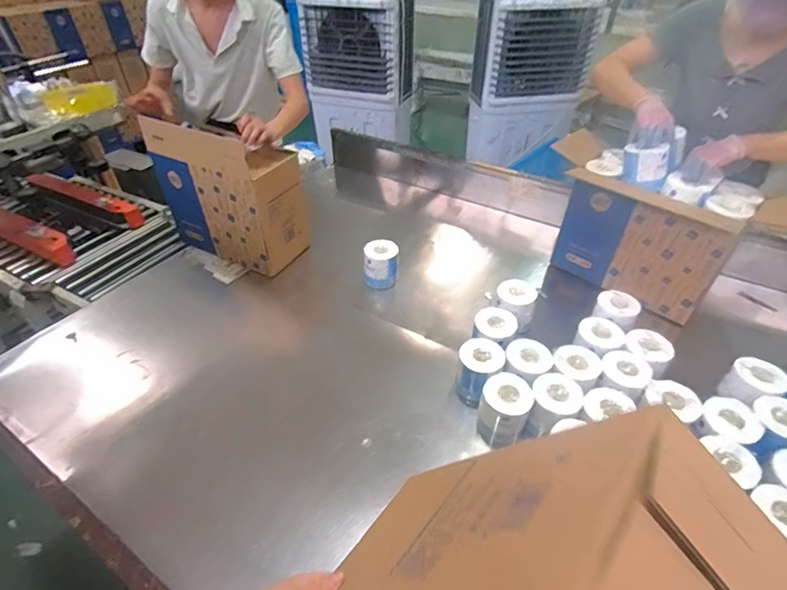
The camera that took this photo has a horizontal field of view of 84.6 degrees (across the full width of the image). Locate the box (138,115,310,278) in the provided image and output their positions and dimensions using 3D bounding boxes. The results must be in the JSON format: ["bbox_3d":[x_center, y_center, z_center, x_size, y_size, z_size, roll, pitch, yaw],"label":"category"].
[{"bbox_3d":[-0.493,-0.312,1.318,0.380,0.421,0.203,18,45,20],"label":"box"}]

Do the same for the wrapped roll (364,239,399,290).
[{"bbox_3d":[-0.034,-0.095,1.327,0.096,0.136,0.099,-1,42,1],"label":"wrapped roll"}]

